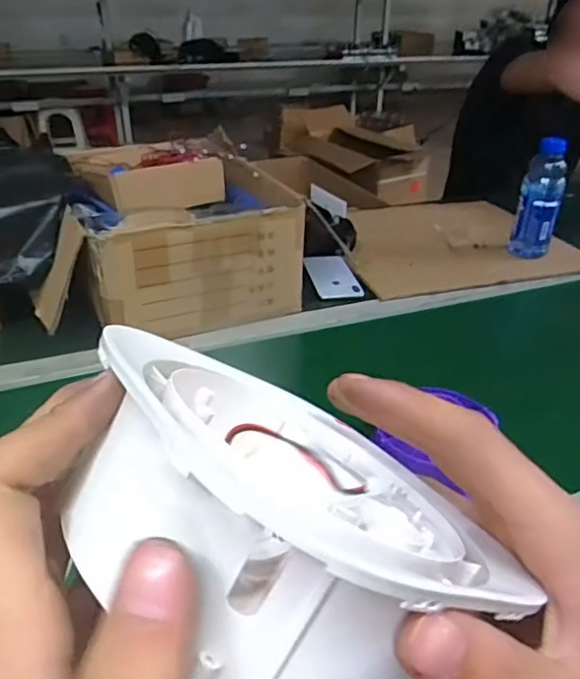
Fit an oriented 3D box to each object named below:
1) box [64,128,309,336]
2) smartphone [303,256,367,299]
[{"bbox_3d":[-0.180,-0.190,0.938,0.293,0.179,0.405,-10,35,-19],"label":"box"},{"bbox_3d":[0.072,-0.111,1.003,0.080,0.010,0.155,-5,33,-12],"label":"smartphone"}]

